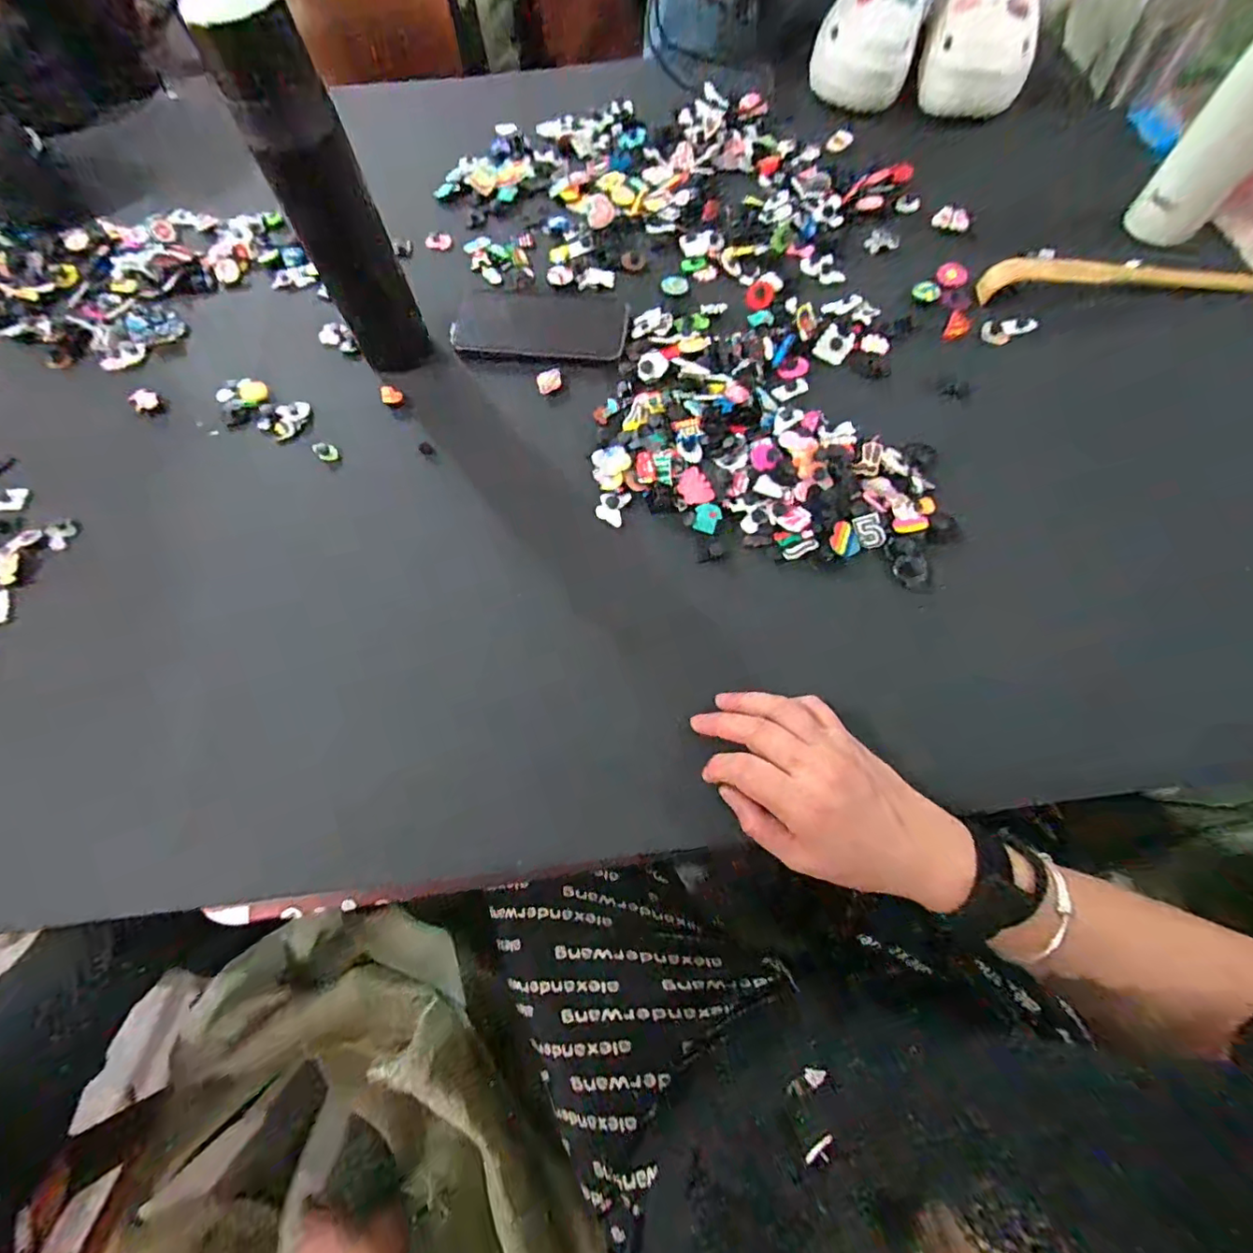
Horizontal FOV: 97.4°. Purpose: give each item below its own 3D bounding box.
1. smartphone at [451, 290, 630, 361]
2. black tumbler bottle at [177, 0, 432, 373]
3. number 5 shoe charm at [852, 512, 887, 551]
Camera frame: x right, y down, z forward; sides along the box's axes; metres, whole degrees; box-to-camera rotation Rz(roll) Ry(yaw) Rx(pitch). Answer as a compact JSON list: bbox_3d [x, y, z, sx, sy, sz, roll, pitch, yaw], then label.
[{"bbox_3d":[-0.081,-0.291,0.525,0.161,0.008,0.086,3,69,2],"label":"smartphone"},{"bbox_3d":[-0.211,-0.295,0.409,0.061,0.234,0.060,-28,69,-10],"label":"black tumbler bottle"},{"bbox_3d":[0.188,-0.073,0.424,0.019,0.007,0.027,-19,102,30],"label":"number 5 shoe charm"}]

